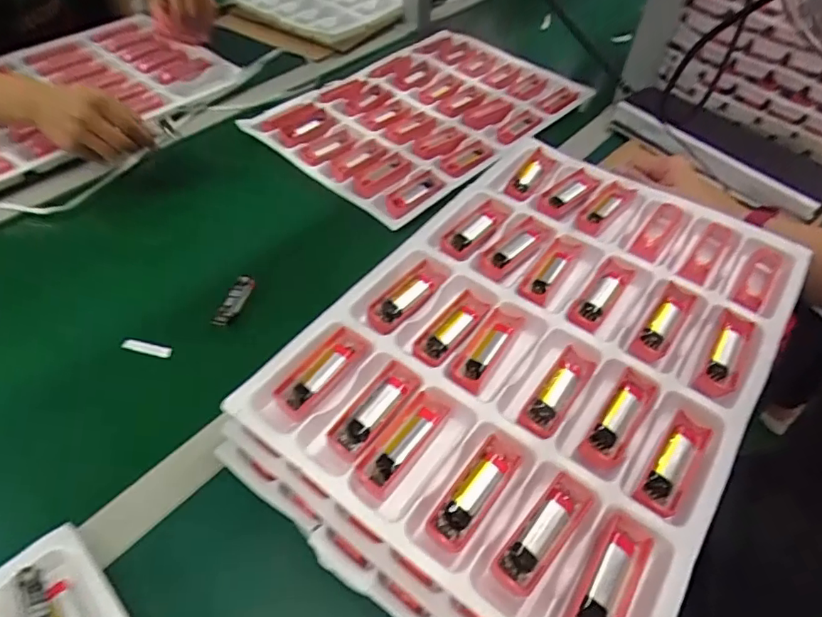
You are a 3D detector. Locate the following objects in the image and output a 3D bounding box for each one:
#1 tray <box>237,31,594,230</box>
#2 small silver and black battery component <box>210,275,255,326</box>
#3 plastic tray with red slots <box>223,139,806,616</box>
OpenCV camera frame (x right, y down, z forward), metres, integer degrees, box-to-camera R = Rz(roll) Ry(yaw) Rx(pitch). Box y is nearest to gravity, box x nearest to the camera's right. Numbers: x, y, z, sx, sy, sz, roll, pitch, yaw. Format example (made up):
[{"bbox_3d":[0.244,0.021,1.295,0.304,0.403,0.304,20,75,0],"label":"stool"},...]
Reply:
[{"bbox_3d":[0.014,-0.305,0.792,0.332,0.026,0.460,36,57,25],"label":"tray"},{"bbox_3d":[-0.179,-0.008,0.543,0.023,0.015,0.061,11,50,7],"label":"small silver and black battery component"},{"bbox_3d":[0.126,0.012,0.464,0.314,0.024,0.452,30,55,22],"label":"plastic tray with red slots"}]

